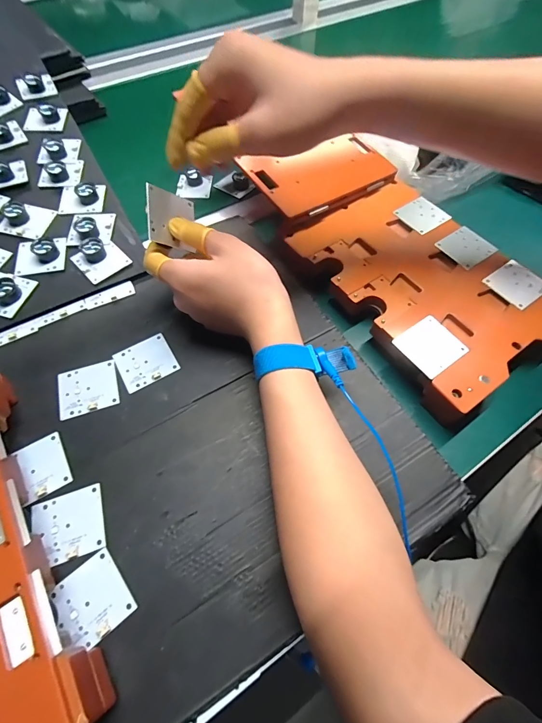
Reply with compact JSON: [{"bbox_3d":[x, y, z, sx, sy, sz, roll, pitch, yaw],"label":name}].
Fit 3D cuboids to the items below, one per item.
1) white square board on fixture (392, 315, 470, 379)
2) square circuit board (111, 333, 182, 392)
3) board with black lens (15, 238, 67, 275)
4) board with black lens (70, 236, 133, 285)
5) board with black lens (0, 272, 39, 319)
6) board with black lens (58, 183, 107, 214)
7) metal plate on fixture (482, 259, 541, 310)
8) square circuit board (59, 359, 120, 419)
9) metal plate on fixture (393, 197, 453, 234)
[{"bbox_3d":[0.135,-0.015,0.285,0.046,0.005,0.046,-33,65,-17],"label":"white square board on fixture"},{"bbox_3d":[-0.111,0.000,0.299,0.047,0.005,0.045,-28,64,-15],"label":"square circuit board"},{"bbox_3d":[-0.235,-0.112,0.339,0.047,0.017,0.041,-11,61,-6],"label":"board with black lens"},{"bbox_3d":[-0.173,-0.108,0.337,0.043,0.020,0.043,40,68,20],"label":"board with black lens"},{"bbox_3d":[-0.256,-0.067,0.318,0.044,0.021,0.043,14,61,8],"label":"board with black lens"},{"bbox_3d":[-0.215,-0.189,0.377,0.047,0.018,0.040,-6,60,-3],"label":"board with black lens"},{"bbox_3d":[0.234,-0.074,0.321,0.043,0.009,0.044,-32,65,-17],"label":"metal plate on fixture"},{"bbox_3d":[-0.155,0.022,0.285,0.047,0.004,0.044,-17,62,-10],"label":"square circuit board"},{"bbox_3d":[0.164,-0.160,0.369,0.043,0.004,0.045,-33,67,-12],"label":"metal plate on fixture"}]

